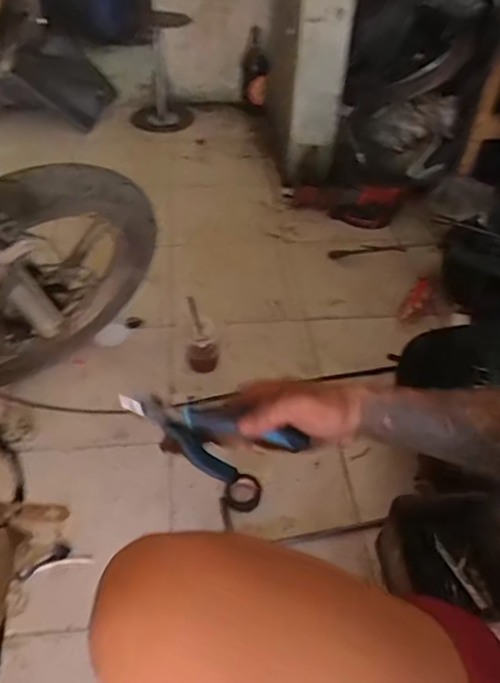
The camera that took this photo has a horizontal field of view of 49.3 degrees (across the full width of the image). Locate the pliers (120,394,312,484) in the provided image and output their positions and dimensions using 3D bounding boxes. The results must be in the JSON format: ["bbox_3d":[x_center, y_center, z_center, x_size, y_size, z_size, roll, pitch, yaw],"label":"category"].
[{"bbox_3d":[-0.029,0.087,0.475,0.146,0.112,0.022,6,45,5],"label":"pliers"}]

